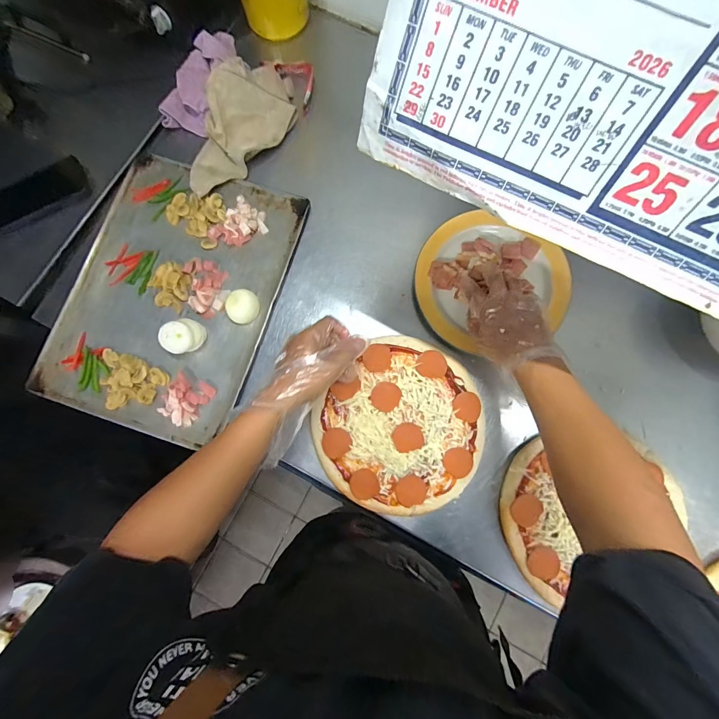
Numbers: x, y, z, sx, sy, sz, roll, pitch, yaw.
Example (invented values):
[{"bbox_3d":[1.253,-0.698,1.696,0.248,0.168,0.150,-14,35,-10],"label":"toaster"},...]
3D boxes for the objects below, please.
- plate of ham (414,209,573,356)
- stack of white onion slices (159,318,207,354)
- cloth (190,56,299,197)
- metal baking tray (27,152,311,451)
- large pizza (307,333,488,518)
[{"bbox_3d":[0.206,-0.133,0.563,0.236,0.028,0.215,0,80,1],"label":"plate of ham"},{"bbox_3d":[-0.276,-0.035,0.547,0.058,0.042,0.050,-24,83,-2],"label":"stack of white onion slices"},{"bbox_3d":[-0.200,-0.401,0.609,0.150,0.042,0.263,12,84,3],"label":"cloth"},{"bbox_3d":[-0.308,-0.111,0.573,0.335,0.029,0.444,18,81,4],"label":"metal baking tray"},{"bbox_3d":[0.068,0.105,0.534,0.236,0.025,0.249,0,80,1],"label":"large pizza"}]

